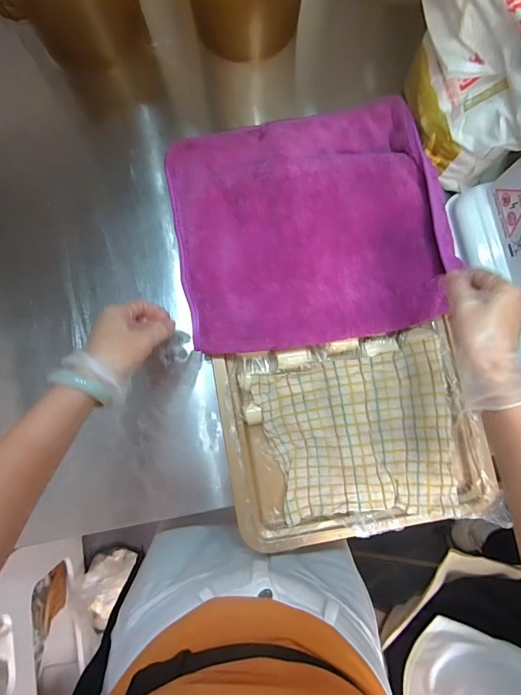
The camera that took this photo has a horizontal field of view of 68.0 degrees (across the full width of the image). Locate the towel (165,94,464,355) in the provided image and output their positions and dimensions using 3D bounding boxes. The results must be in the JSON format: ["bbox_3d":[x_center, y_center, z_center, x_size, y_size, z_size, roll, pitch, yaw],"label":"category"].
[{"bbox_3d":[0.062,-0.175,0.527,0.345,0.067,0.338,-12,84,-3],"label":"towel"}]

